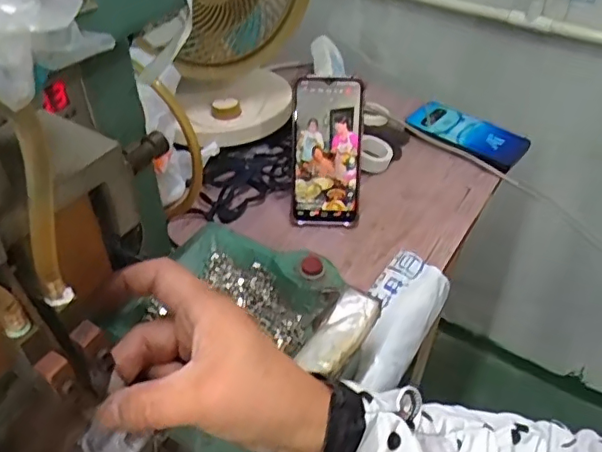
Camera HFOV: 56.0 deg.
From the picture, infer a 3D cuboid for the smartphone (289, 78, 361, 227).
[{"bbox_3d":[0.027,-0.081,0.645,0.079,0.168,0.016,0,18,0],"label":"smartphone"}]

